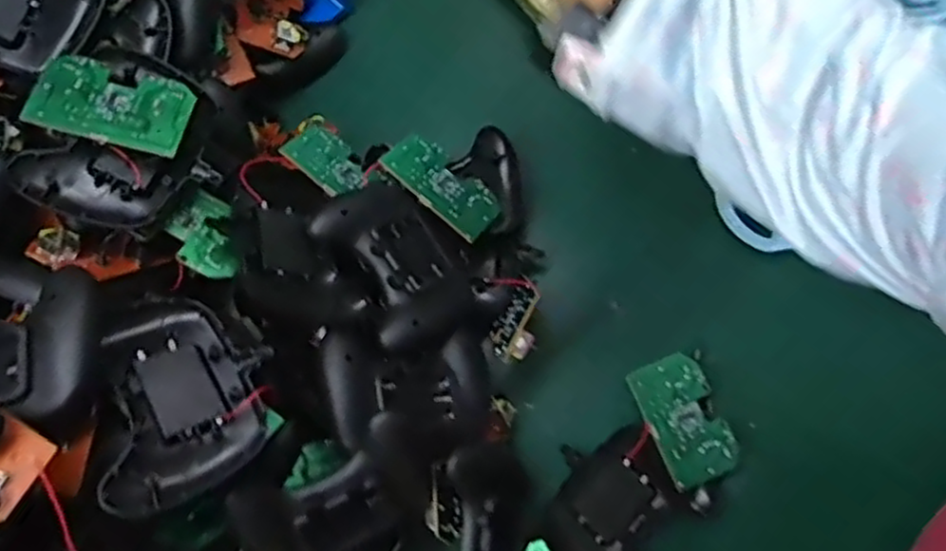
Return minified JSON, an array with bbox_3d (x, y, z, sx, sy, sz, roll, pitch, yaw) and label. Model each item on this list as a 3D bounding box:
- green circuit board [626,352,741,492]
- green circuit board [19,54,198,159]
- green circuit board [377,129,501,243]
[{"bbox_3d":[0.159,0.107,0.537,0.055,0.006,0.092,-21,73,-7],"label":"green circuit board"},{"bbox_3d":[-0.228,-0.109,0.455,0.090,0.004,0.056,14,65,-9],"label":"green circuit board"},{"bbox_3d":[-0.022,-0.070,0.549,0.091,0.006,0.058,41,49,-3],"label":"green circuit board"}]

